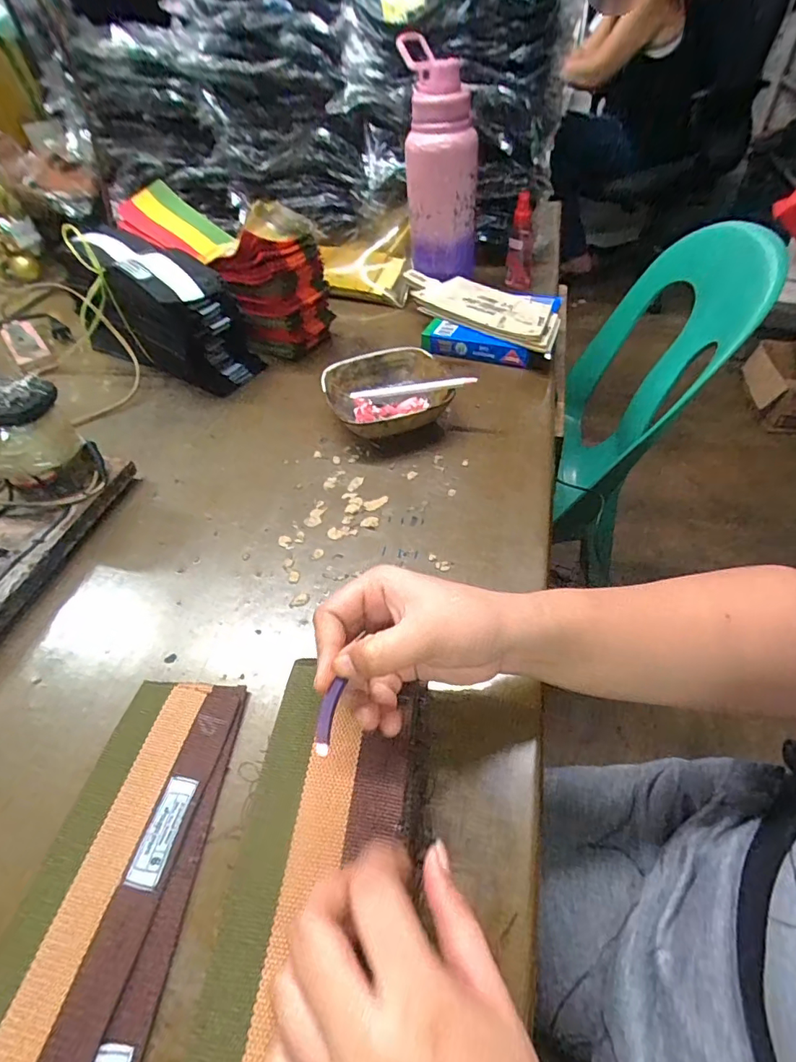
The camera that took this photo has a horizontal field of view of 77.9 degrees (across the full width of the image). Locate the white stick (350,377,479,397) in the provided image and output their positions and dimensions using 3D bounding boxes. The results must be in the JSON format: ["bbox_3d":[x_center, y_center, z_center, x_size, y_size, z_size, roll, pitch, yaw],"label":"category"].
[{"bbox_3d":[0.013,-0.152,0.524,0.147,0.009,0.008,2,47,30],"label":"white stick"}]

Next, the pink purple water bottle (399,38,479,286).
[{"bbox_3d":[0.056,-0.453,0.633,0.088,0.231,0.085,2,49,8],"label":"pink purple water bottle"}]

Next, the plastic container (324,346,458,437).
[{"bbox_3d":[-0.009,-0.144,0.536,0.133,0.046,0.125,-3,48,3],"label":"plastic container"}]

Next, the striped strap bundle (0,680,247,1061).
[{"bbox_3d":[-0.164,0.221,0.253,0.099,0.006,0.291,2,49,8],"label":"striped strap bundle"}]

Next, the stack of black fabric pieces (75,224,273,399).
[{"bbox_3d":[-0.297,-0.276,0.620,0.242,0.140,0.096,27,56,27],"label":"stack of black fabric pieces"}]

